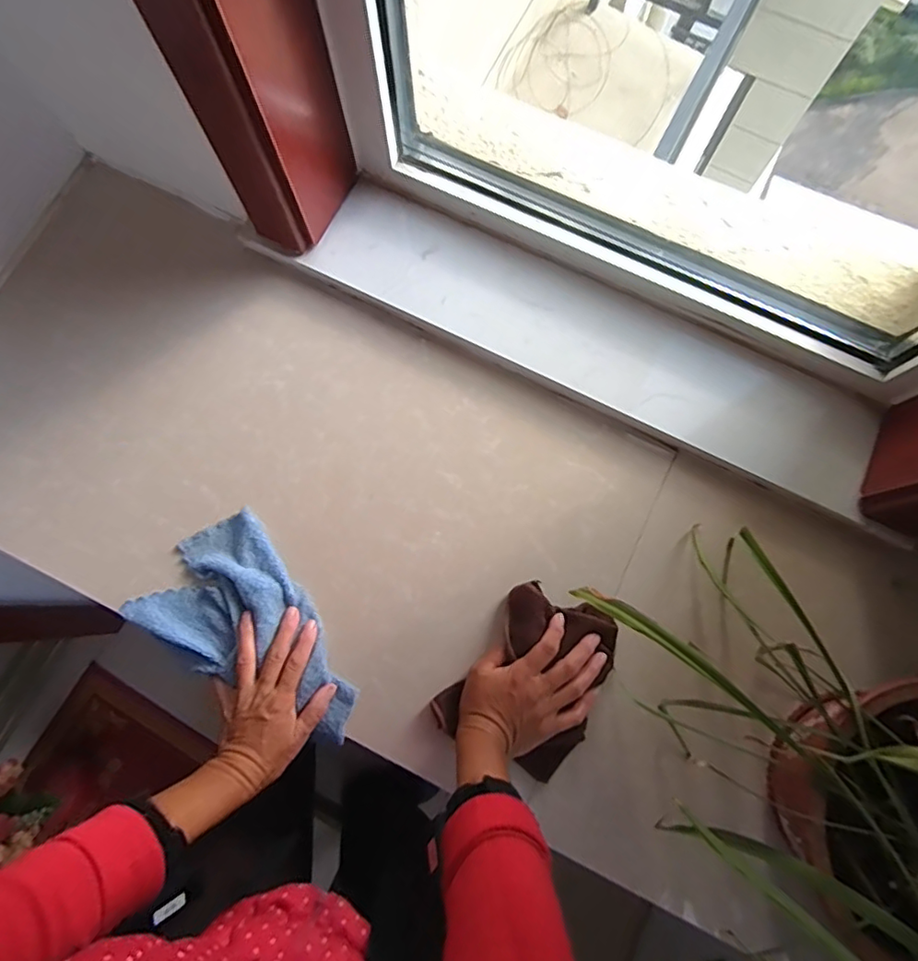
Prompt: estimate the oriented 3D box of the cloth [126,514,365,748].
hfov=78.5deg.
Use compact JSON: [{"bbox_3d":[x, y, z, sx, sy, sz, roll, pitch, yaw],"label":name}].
[{"bbox_3d":[-0.204,0.145,0.589,0.256,0.030,0.152,31,79,7],"label":"cloth"}]

